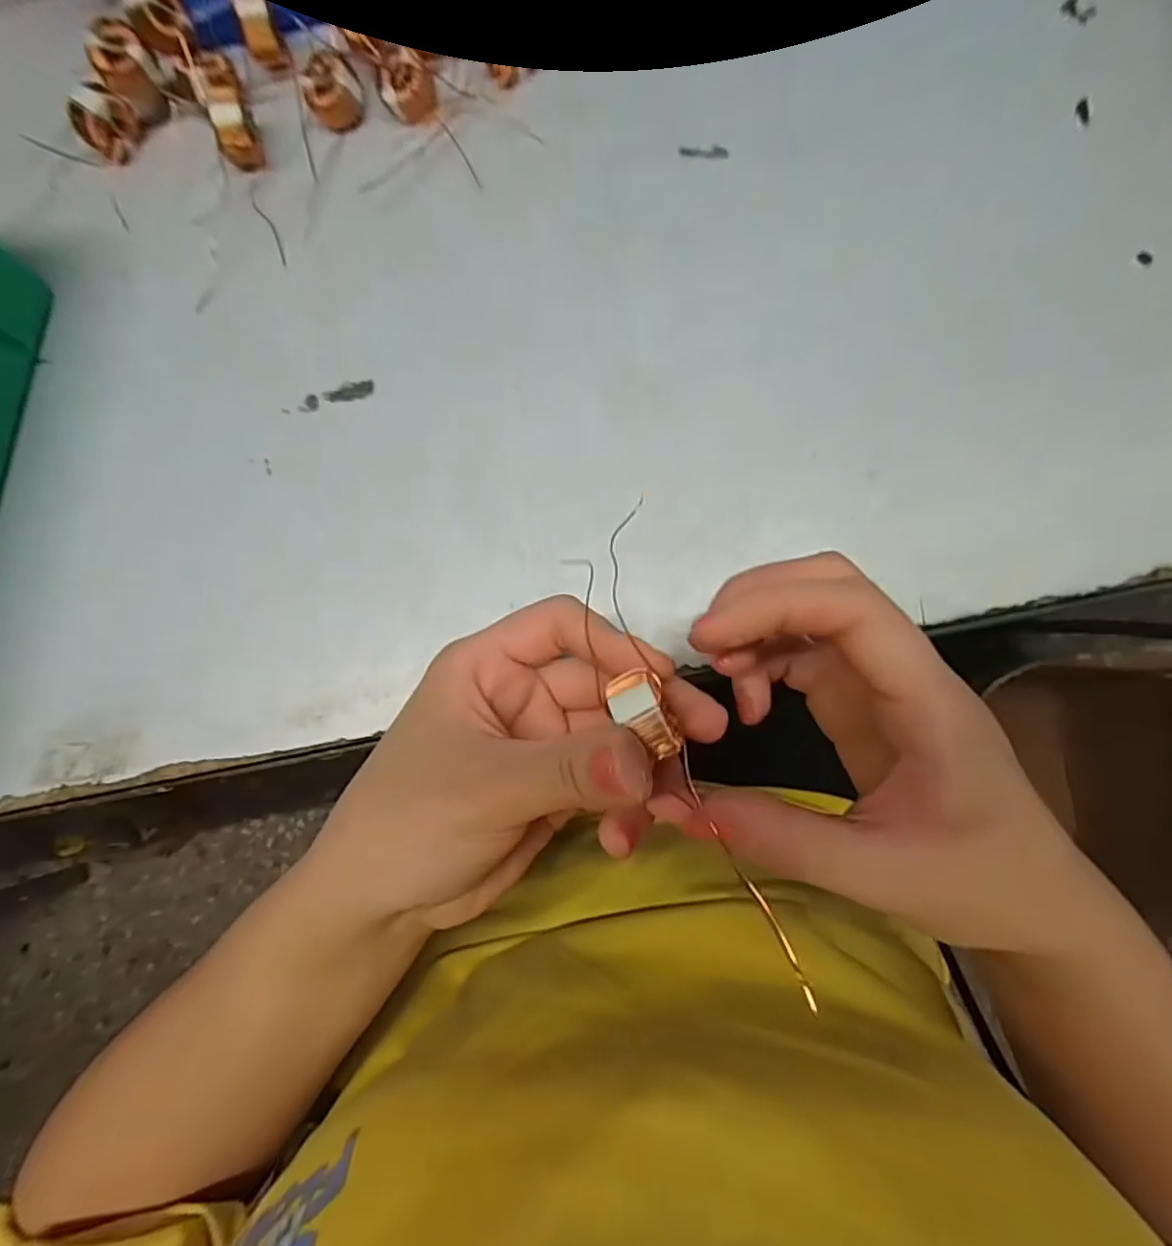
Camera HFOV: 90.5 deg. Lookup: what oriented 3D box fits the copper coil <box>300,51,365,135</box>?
[{"bbox_3d":[-0.112,-0.238,0.260,0.023,0.016,0.020,-24,82,1],"label":"copper coil"}]

